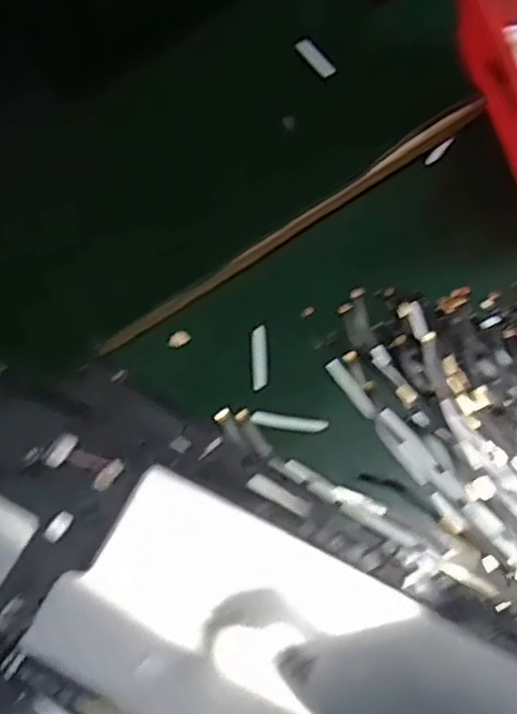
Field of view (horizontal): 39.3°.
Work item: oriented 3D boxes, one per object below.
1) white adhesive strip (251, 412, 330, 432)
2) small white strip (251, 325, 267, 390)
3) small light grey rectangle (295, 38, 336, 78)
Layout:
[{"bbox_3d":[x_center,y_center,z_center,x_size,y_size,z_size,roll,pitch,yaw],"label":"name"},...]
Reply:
[{"bbox_3d":[0.014,0.027,0.312,0.033,0.004,0.005,5,63,7],"label":"white adhesive strip"},{"bbox_3d":[0.000,0.000,0.329,0.007,0.004,0.032,-3,63,3],"label":"small white strip"},{"bbox_3d":[0.031,-0.166,0.399,0.010,0.004,0.031,-31,64,-11],"label":"small light grey rectangle"}]

